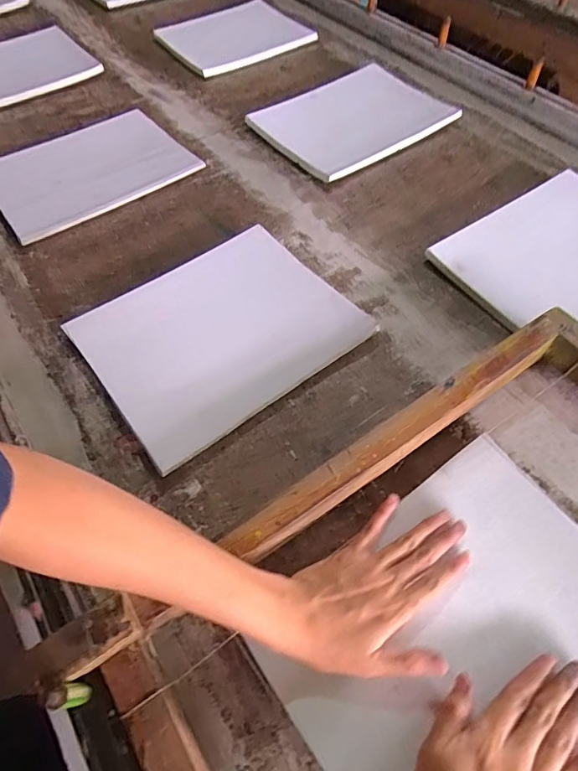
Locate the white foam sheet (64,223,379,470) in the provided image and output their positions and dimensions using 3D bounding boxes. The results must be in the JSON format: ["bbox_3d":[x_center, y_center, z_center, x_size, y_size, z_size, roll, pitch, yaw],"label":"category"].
[{"bbox_3d":[-0.075,-0.060,0.522,0.266,0.018,0.217,-34,62,-18],"label":"white foam sheet"}]

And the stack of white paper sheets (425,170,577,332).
[{"bbox_3d":[0.330,-0.161,0.573,0.261,0.018,0.191,-32,62,-18],"label":"stack of white paper sheets"}]

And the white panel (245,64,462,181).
[{"bbox_3d":[0.095,-0.419,0.743,0.255,0.021,0.209,-33,62,-18],"label":"white panel"}]

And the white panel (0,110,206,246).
[{"bbox_3d":[-0.293,-0.317,0.691,0.269,0.011,0.207,-35,65,-20],"label":"white panel"}]

